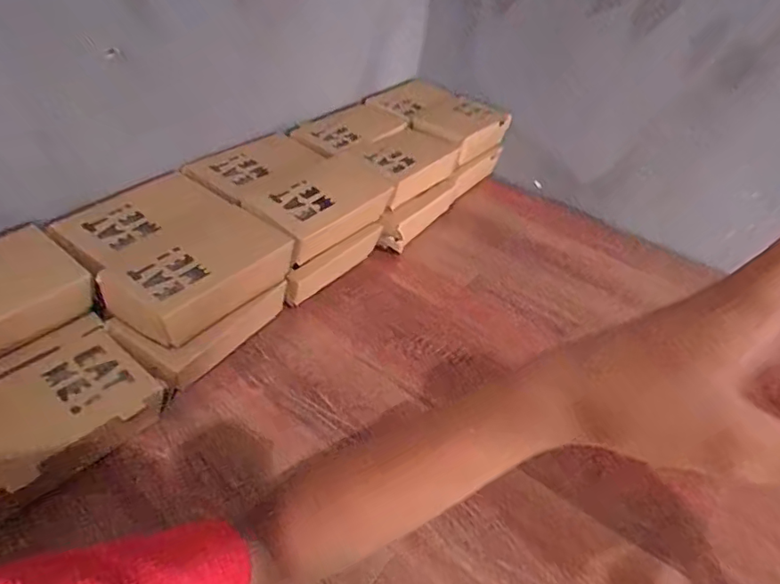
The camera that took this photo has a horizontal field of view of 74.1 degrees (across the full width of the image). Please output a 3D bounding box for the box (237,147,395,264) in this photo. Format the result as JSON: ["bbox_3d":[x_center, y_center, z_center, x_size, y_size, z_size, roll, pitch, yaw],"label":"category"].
[{"bbox_3d":[-0.072,-0.100,0.594,0.092,0.057,0.171,31,45,27],"label":"box"}]

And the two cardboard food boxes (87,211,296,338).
[{"bbox_3d":[-0.213,-0.038,0.514,0.184,0.056,0.154,32,46,26],"label":"two cardboard food boxes"}]

